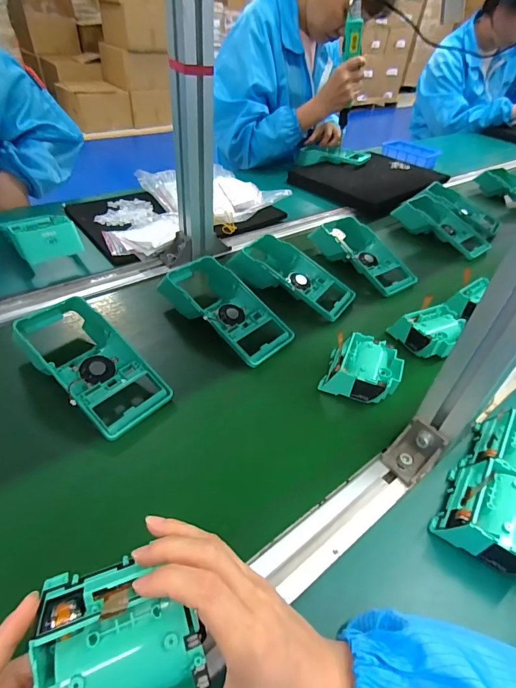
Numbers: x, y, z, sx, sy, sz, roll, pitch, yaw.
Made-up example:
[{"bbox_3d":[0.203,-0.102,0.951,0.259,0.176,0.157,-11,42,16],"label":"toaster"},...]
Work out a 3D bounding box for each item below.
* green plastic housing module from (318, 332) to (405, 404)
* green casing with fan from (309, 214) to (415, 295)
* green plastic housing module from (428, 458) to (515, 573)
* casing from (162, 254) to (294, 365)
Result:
[{"bbox_3d":[0.120,0.029,0.440,0.078,0.040,0.072,18,43,15],"label":"green plastic housing module"},{"bbox_3d":[0.173,-0.153,0.652,0.095,0.053,0.196,-25,50,-29],"label":"green casing with fan"},{"bbox_3d":[0.197,0.144,0.316,0.081,0.041,0.073,30,48,26],"label":"green plastic housing module"},{"bbox_3d":[-0.044,-0.049,0.502,0.183,0.051,0.088,33,49,28],"label":"casing"}]

